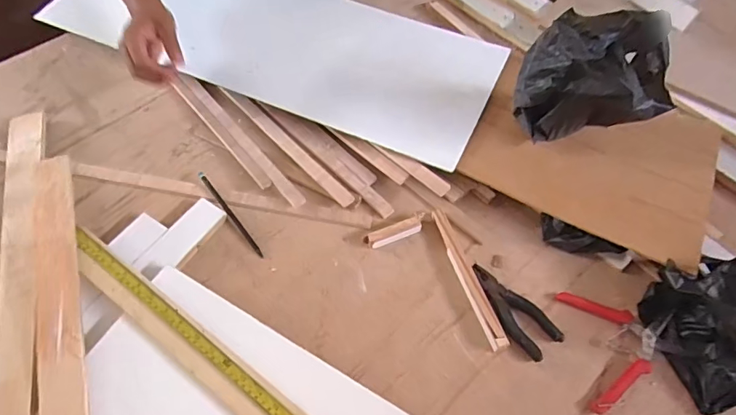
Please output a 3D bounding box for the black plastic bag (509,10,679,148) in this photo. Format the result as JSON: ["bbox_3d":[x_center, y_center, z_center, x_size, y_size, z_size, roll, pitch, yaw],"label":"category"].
[{"bbox_3d":[0.322,-0.168,0.721,0.193,0.204,0.114,25,61,12],"label":"black plastic bag"}]

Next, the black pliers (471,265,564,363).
[{"bbox_3d":[0.196,0.139,0.676,0.061,0.018,0.144,-35,66,-19],"label":"black pliers"}]

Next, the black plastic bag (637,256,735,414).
[{"bbox_3d":[0.447,0.152,0.623,0.119,0.108,0.180,-6,59,-6],"label":"black plastic bag"}]

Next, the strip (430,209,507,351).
[{"bbox_3d":[0.140,0.095,0.691,0.025,0.016,0.213,-15,61,-9],"label":"strip"}]

